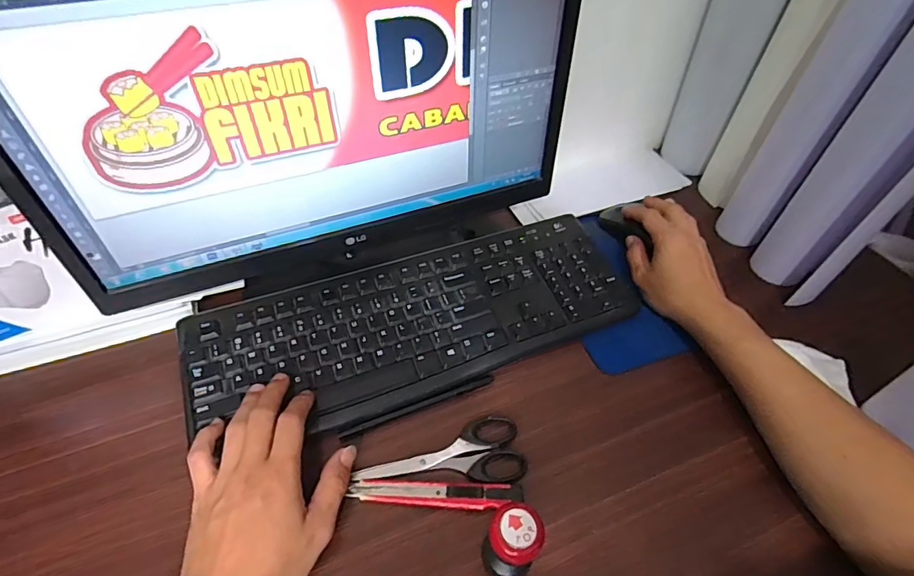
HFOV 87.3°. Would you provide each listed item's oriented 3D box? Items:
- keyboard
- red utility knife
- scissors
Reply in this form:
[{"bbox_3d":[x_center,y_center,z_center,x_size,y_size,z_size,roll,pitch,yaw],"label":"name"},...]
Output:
[{"bbox_3d":[-0.033,0.030,0.479,0.436,0.015,0.158,-14,56,-14],"label":"keyboard"},{"bbox_3d":[-0.016,0.164,0.380,0.135,0.010,0.019,3,49,-1],"label":"red utility knife"},{"bbox_3d":[-0.013,0.144,0.401,0.138,0.011,0.056,-7,50,-10],"label":"scissors"}]

